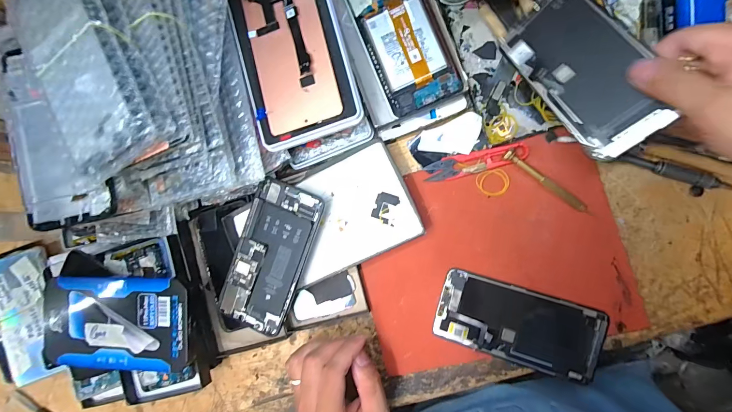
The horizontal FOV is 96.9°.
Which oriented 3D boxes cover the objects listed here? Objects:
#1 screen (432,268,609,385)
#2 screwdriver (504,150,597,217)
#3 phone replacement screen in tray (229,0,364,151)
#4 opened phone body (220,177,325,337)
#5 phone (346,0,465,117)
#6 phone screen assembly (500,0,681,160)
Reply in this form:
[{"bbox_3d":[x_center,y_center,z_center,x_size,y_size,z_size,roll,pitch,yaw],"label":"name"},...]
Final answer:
[{"bbox_3d":[0.150,0.118,0.321,0.152,0.013,0.072,15,93,10],"label":"screen"},{"bbox_3d":[0.176,-0.022,0.314,0.099,0.013,0.009,37,98,6],"label":"screwdriver"},{"bbox_3d":[-0.072,-0.150,0.307,0.102,0.015,0.177,-16,87,10],"label":"phone replacement screen in tray"},{"bbox_3d":[-0.100,0.054,0.341,0.075,0.005,0.153,20,93,10],"label":"opened phone body"},{"bbox_3d":[0.036,-0.178,0.332,0.078,0.013,0.159,-21,89,10],"label":"phone"},{"bbox_3d":[0.185,-0.118,0.277,0.076,0.006,0.150,-43,64,34],"label":"phone screen assembly"}]

